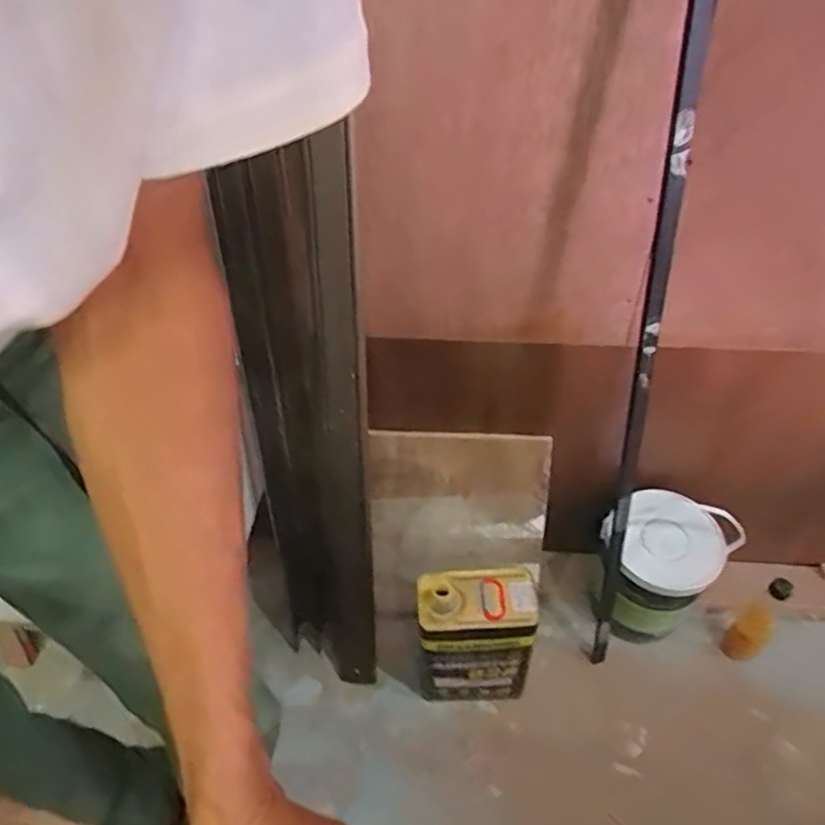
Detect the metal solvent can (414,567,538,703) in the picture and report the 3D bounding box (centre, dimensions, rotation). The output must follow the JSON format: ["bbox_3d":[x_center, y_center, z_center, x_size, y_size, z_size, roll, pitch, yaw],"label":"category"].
[{"bbox_3d":[0.103,0.366,1.040,0.182,0.288,0.110,-3,45,0],"label":"metal solvent can"}]

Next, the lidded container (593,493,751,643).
[{"bbox_3d":[0.418,0.268,1.122,0.175,0.230,0.167,-2,45,2],"label":"lidded container"}]

